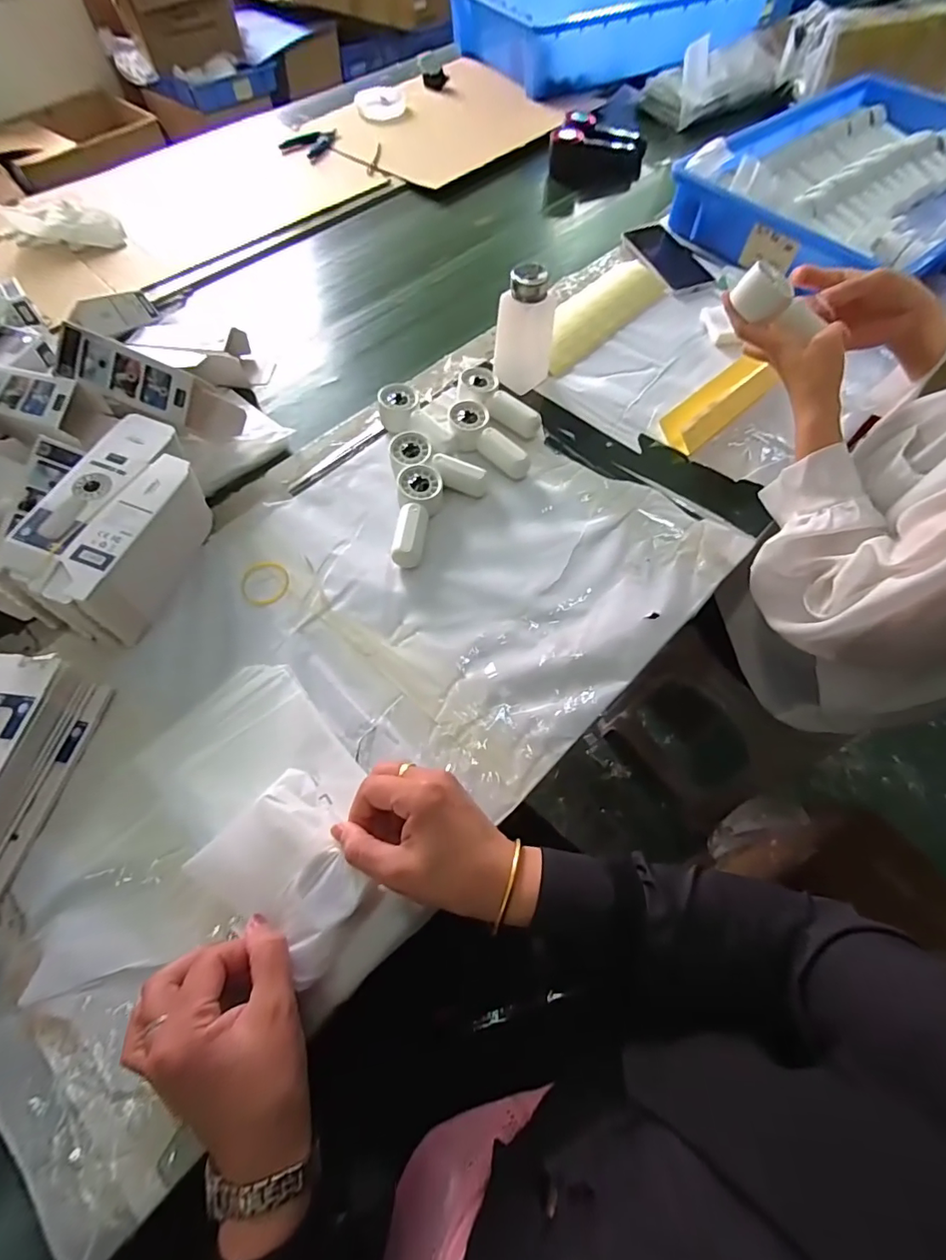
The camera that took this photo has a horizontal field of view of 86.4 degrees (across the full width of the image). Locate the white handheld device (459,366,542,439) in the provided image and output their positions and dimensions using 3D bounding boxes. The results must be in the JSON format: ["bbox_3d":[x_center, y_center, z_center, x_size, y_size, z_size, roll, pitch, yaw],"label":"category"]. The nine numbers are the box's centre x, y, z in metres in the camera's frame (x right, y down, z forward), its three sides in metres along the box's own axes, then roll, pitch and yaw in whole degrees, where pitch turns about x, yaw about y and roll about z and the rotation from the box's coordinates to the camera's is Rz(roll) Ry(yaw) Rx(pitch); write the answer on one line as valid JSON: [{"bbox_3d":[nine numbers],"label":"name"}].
[{"bbox_3d":[0.026,-0.265,0.592,0.050,0.031,0.111,-34,67,-16],"label":"white handheld device"}]

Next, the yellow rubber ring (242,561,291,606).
[{"bbox_3d":[-0.204,-0.046,0.497,0.045,0.004,0.052,-11,62,-2],"label":"yellow rubber ring"}]

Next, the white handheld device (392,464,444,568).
[{"bbox_3d":[-0.056,-0.117,0.512,0.043,0.028,0.110,2,62,2],"label":"white handheld device"}]

